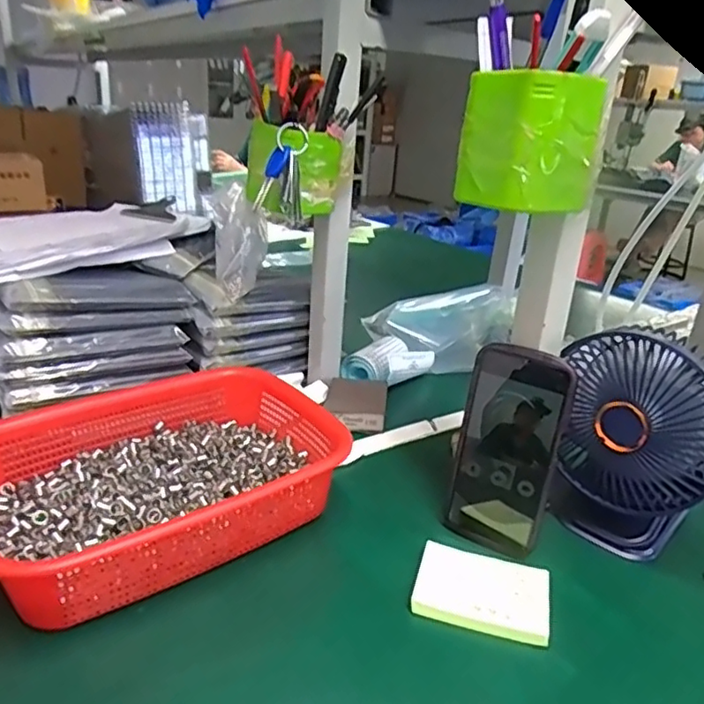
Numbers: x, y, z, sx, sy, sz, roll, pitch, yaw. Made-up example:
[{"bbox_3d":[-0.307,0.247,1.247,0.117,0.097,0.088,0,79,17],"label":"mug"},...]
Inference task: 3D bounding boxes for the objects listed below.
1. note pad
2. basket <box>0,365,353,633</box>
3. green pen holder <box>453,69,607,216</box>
[{"bbox_3d":[0.096,0.175,0.443,0.094,0.011,0.069,10,23,13],"label":"note pad"},{"bbox_3d":[-0.153,0.102,0.500,0.281,0.073,0.209,-15,29,-38],"label":"basket"},{"bbox_3d":[0.116,-0.137,0.394,0.071,0.078,0.068,-11,27,-31],"label":"green pen holder"}]

